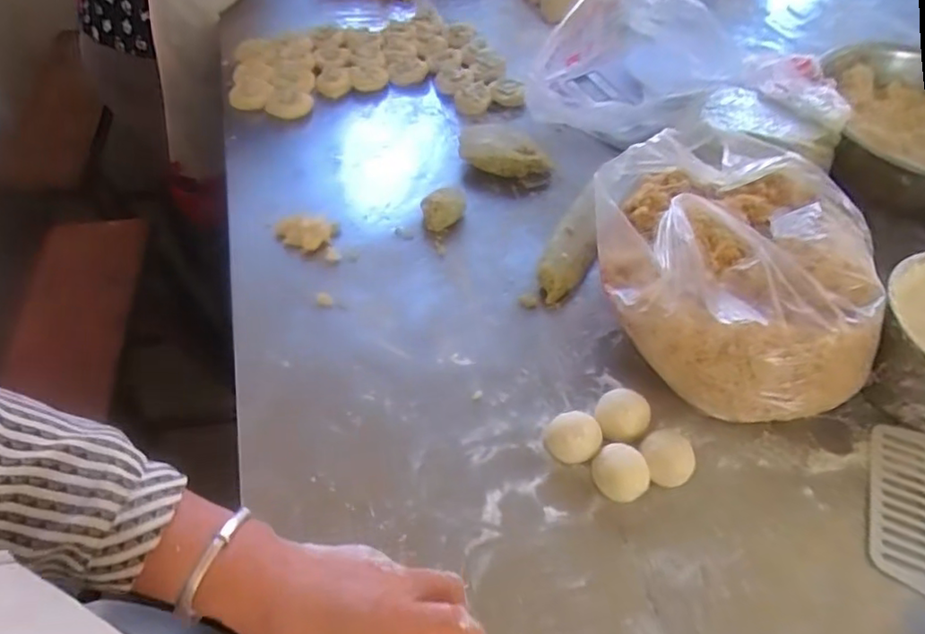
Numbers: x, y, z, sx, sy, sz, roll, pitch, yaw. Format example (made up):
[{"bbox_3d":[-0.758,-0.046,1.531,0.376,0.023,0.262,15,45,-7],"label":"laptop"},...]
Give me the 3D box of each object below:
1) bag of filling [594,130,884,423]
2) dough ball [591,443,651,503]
[{"bbox_3d":[0.248,-0.053,0.574,0.255,0.149,0.258,16,53,9],"label":"bag of filling"},{"bbox_3d":[0.129,0.131,0.497,0.040,0.034,0.043,1,52,-2],"label":"dough ball"}]

